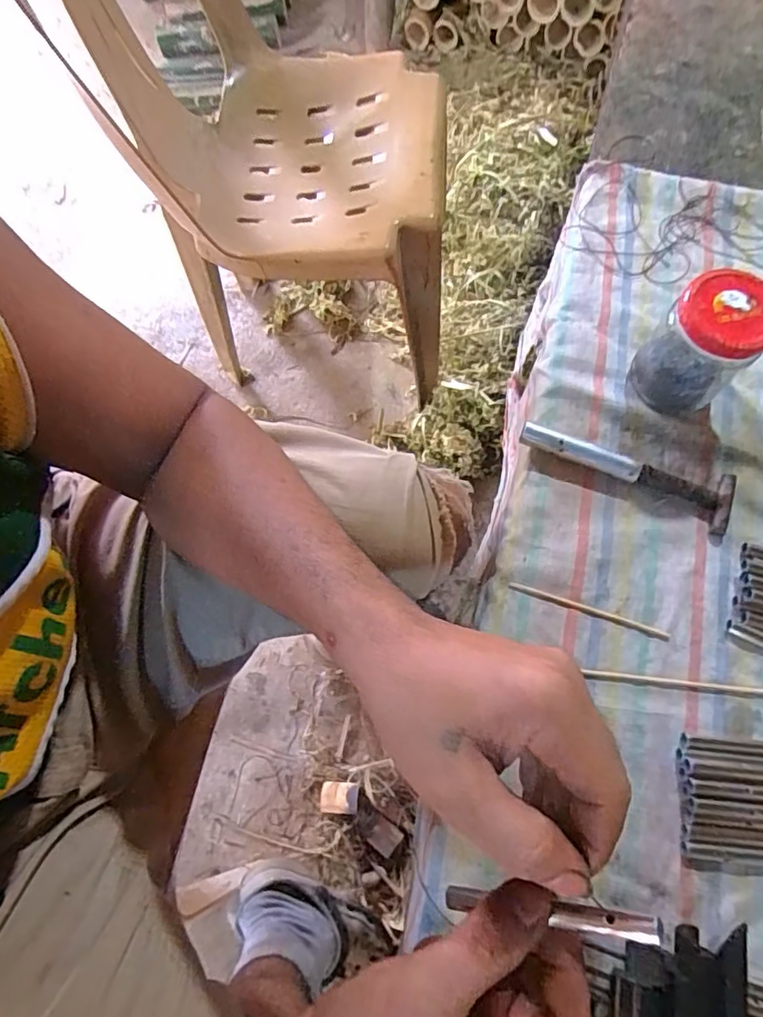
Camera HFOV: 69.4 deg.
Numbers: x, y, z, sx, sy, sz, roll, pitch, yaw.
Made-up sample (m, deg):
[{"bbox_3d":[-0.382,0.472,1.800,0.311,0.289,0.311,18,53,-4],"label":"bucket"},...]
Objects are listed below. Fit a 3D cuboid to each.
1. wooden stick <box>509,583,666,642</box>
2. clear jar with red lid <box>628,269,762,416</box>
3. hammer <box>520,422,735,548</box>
[{"bbox_3d":[0.146,0.072,0.389,0.111,0.004,0.007,18,72,8],"label":"wooden stick"},{"bbox_3d":[0.233,-0.118,0.401,0.067,0.093,0.061,39,76,14],"label":"clear jar with red lid"},{"bbox_3d":[0.180,-0.026,0.409,0.158,0.013,0.049,20,72,9],"label":"hammer"}]

